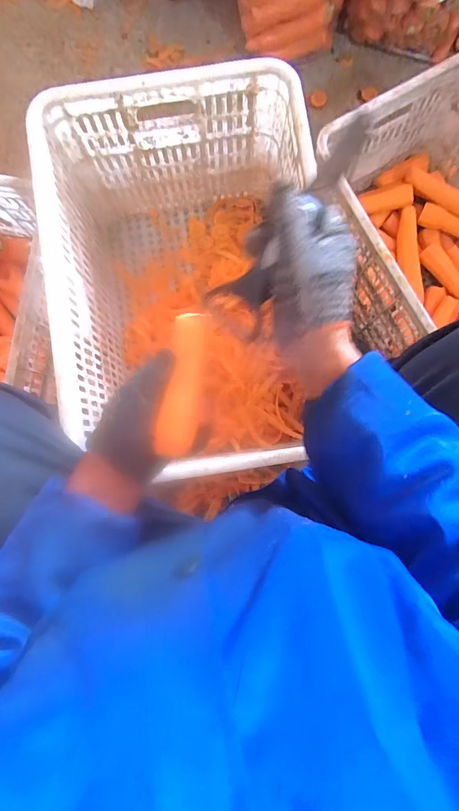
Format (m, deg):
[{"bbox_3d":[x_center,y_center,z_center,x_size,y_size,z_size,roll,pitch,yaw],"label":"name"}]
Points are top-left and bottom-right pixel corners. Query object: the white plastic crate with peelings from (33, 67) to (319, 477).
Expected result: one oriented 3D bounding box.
[{"bbox_3d":[-0.068,-0.208,0.741,0.414,0.344,0.590,-7,86,1],"label":"white plastic crate with peelings"}]

